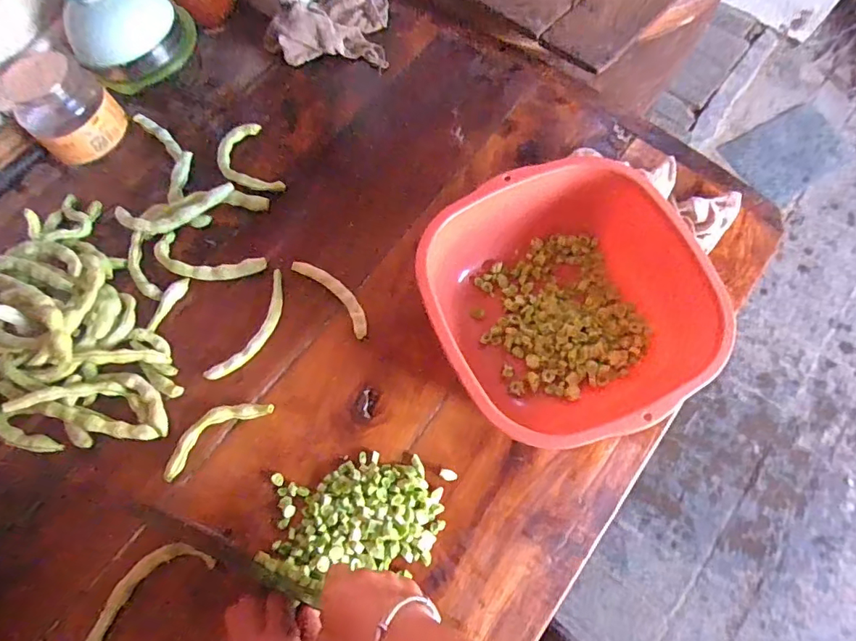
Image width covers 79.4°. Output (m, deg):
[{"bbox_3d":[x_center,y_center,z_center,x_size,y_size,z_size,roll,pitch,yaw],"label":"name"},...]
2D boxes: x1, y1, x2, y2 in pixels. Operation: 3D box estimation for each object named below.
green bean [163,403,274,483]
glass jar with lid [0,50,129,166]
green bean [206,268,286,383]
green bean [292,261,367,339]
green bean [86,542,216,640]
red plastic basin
[{"bbox_3d":[-0.219,0.113,0.529,0.120,0.012,0.038,-34,74,-11],"label":"green bean"},{"bbox_3d":[-0.439,-0.257,0.626,0.086,0.100,0.100,40,76,13],"label":"glass jar with lid"},{"bbox_3d":[-0.189,0.009,0.562,0.034,0.015,0.135,28,73,9],"label":"green bean"},{"bbox_3d":[-0.104,-0.029,0.575,0.028,0.008,0.118,-42,76,-13],"label":"green bean"},{"bbox_3d":[-0.274,0.267,0.471,0.053,0.021,0.163,42,76,13],"label":"green bean"},{"bbox_3d":[0.131,-0.014,0.524,0.251,0.110,0.257,-24,72,-8],"label":"red plastic basin"}]

